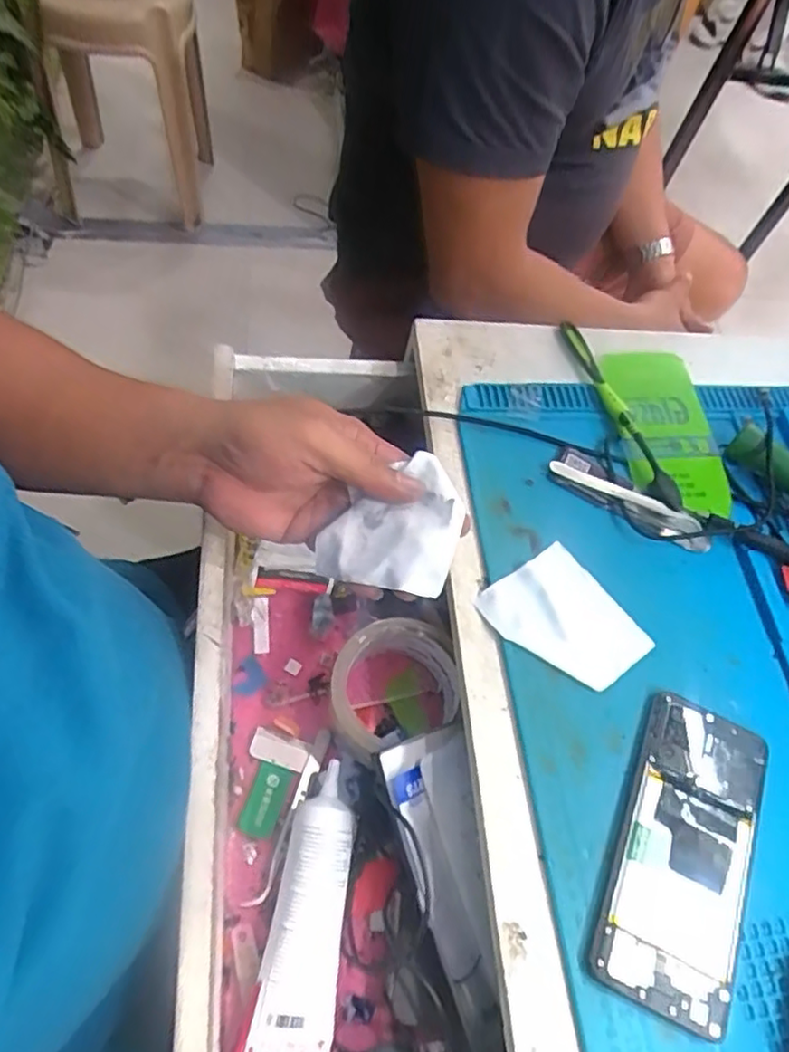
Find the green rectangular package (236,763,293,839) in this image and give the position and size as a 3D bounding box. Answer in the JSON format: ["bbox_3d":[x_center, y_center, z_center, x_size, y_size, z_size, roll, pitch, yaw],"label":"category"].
[{"bbox_3d":[-0.086,0.181,0.428,0.025,0.004,0.044,19,60,0],"label":"green rectangular package"}]

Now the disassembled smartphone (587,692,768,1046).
[{"bbox_3d":[0.157,0.173,0.348,0.070,0.009,0.156,25,61,4],"label":"disassembled smartphone"}]

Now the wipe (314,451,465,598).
[{"bbox_3d":[0.000,-0.001,0.380,0.077,0.029,0.082,1,62,-3],"label":"wipe"}]

